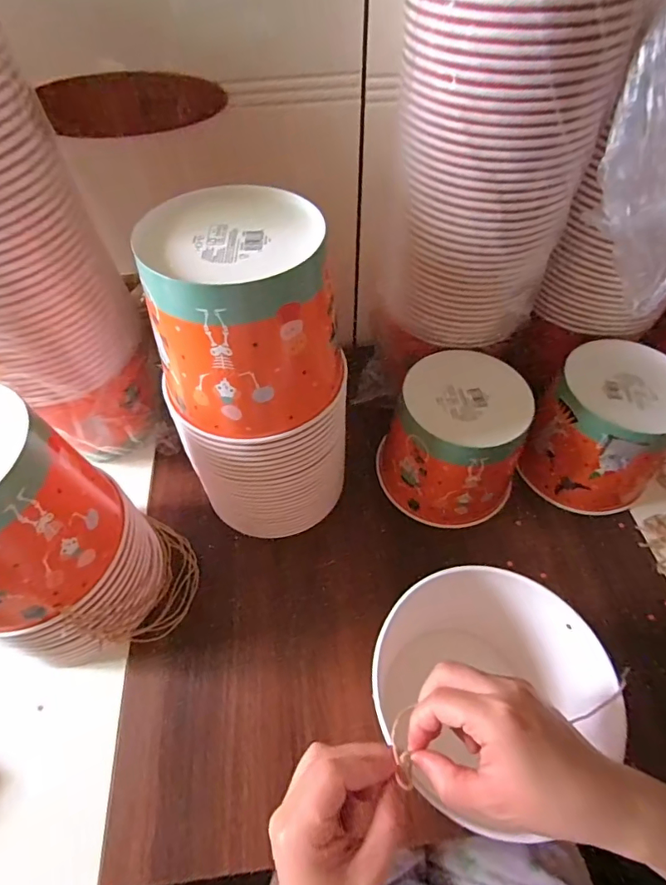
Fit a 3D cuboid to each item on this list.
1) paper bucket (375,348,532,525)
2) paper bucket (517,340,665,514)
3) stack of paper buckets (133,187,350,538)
[{"bbox_3d":[0.132,0.001,0.507,0.141,0.140,0.132,0,55,0],"label":"paper bucket"},{"bbox_3d":[0.299,-0.009,0.512,0.126,0.139,0.133,0,55,0],"label":"paper bucket"},{"bbox_3d":[-0.060,-0.038,0.431,0.147,0.310,0.156,-5,55,-3],"label":"stack of paper buckets"}]

